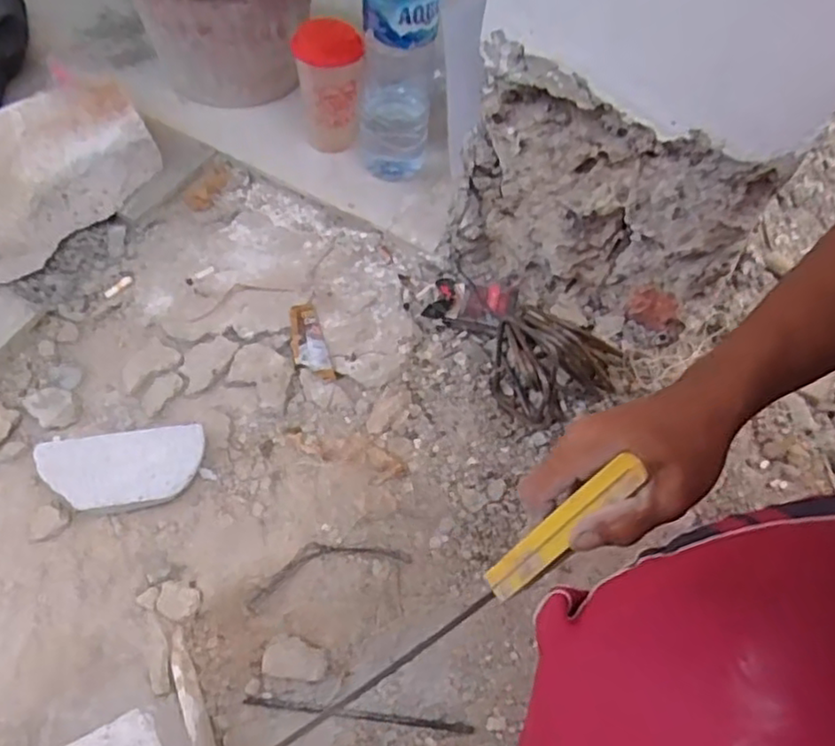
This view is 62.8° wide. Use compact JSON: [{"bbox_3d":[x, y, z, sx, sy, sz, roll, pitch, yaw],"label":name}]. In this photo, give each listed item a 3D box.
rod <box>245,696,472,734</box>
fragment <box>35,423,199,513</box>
[{"bbox_3d":[-0.052,0.305,0.610,0.200,0.013,0.008,8,52,0],"label":"rod"},{"bbox_3d":[-0.293,0.099,0.686,0.153,0.034,0.074,-8,67,-12],"label":"fragment"}]

